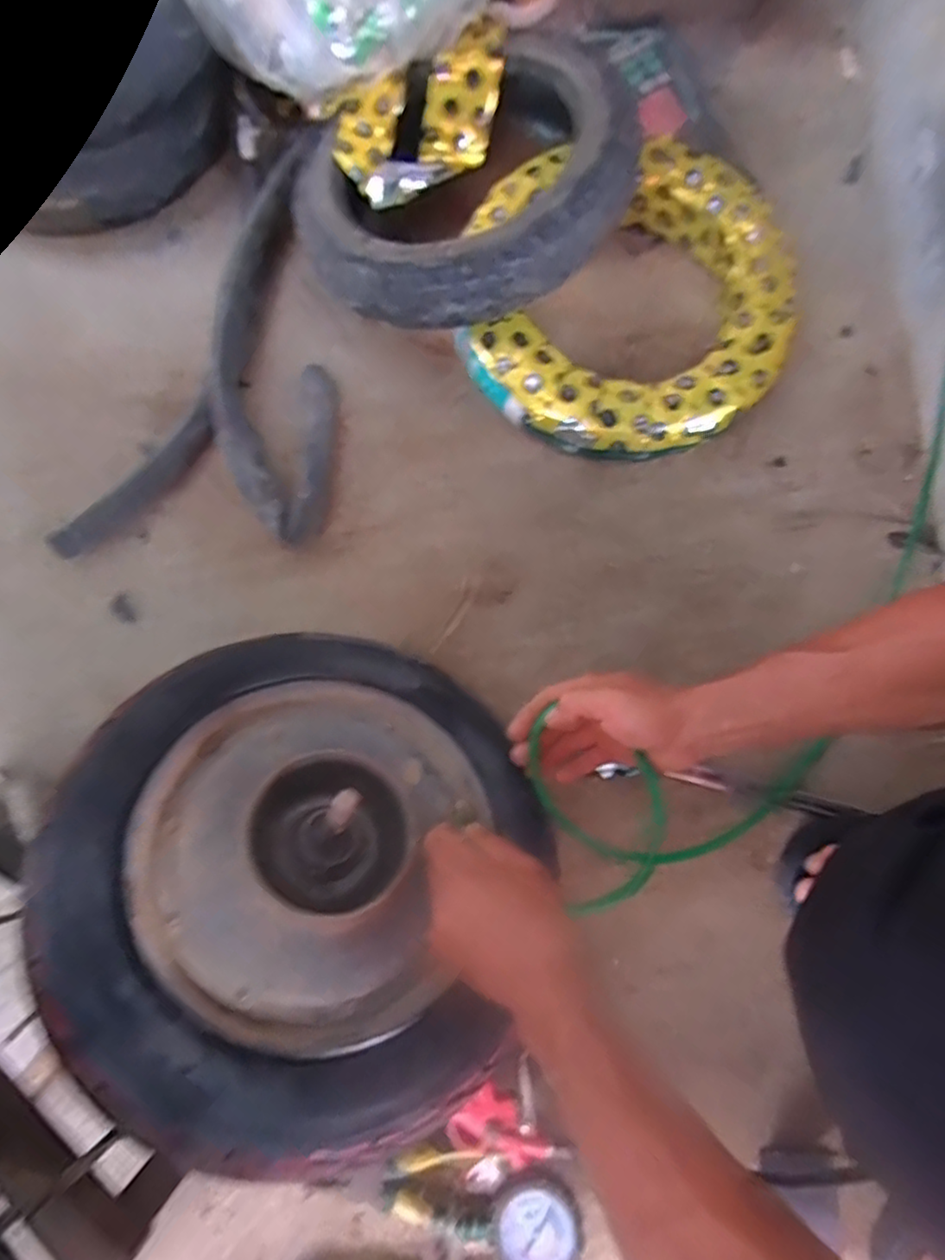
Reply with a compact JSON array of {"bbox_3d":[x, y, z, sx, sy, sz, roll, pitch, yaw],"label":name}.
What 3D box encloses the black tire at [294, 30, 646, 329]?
[{"bbox_3d":[-0.008,-0.465,0.650,0.353,0.096,0.305,-12,77,-4],"label":"black tire"}]

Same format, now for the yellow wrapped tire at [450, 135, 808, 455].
[{"bbox_3d":[0.169,-0.357,0.707,0.342,0.079,0.347,0,76,-1],"label":"yellow wrapped tire"}]

